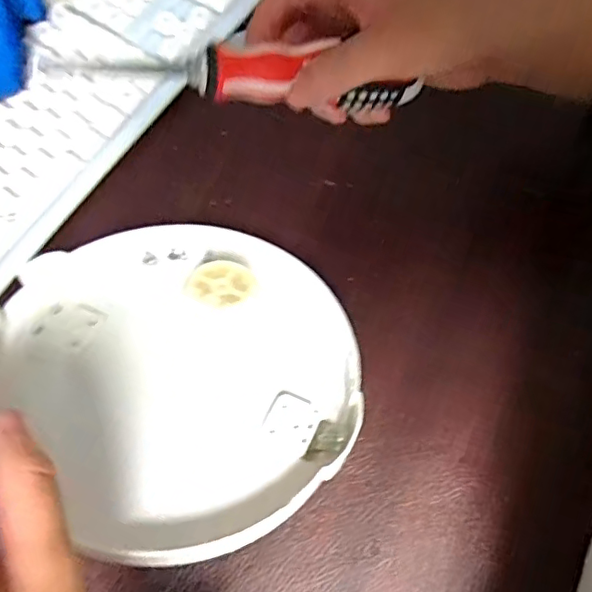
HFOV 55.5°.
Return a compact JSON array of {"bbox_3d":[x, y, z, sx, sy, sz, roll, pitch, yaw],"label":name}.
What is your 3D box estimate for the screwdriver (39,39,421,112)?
[{"bbox_3d":[-0.024,-0.106,0.270,0.176,0.023,0.024,-3,71,-12],"label":"screwdriver"}]

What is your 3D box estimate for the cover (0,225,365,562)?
[{"bbox_3d":[-0.071,0.034,0.333,0.220,0.036,0.188,40,55,22],"label":"cover"}]

